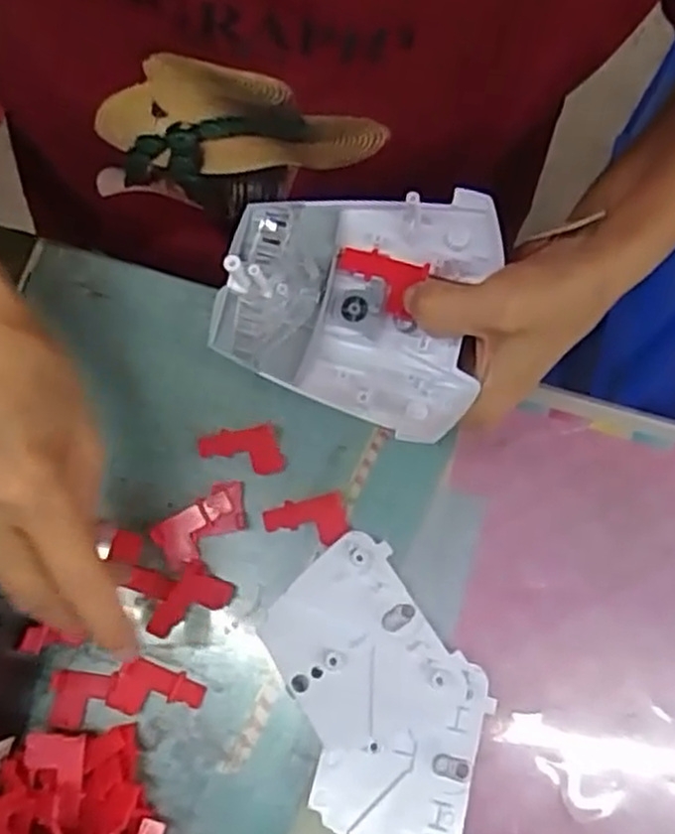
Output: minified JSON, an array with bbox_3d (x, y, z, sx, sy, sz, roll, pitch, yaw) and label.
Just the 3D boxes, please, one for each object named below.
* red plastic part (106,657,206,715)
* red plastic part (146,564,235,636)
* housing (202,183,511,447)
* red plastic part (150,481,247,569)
[{"bbox_3d":[-0.080,0.121,0.331,0.039,0.006,0.023,18,77,5],"label":"red plastic part"},{"bbox_3d":[-0.066,0.085,0.335,0.023,0.010,0.037,35,79,9],"label":"red plastic part"},{"bbox_3d":[0.005,-0.046,0.308,0.105,0.024,0.095,14,77,4],"label":"housing"},{"bbox_3d":[-0.060,0.048,0.344,0.044,0.008,0.022,-36,78,-7],"label":"red plastic part"}]

